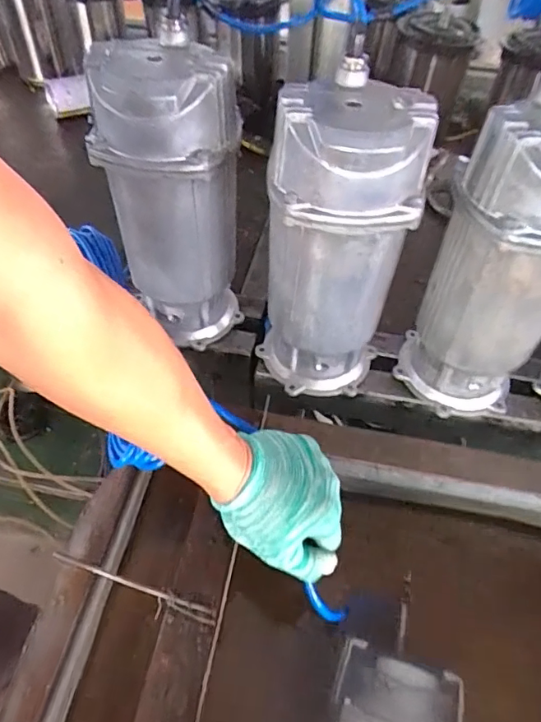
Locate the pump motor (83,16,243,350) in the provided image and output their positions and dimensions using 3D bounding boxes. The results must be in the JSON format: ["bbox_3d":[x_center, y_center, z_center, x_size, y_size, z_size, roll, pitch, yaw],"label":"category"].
[{"bbox_3d":[-0.100,-0.154,0.521,0.129,0.290,0.114,-5,50,-7],"label":"pump motor"}]

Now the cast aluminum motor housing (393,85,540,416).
[{"bbox_3d":[0.218,-0.082,0.480,0.120,0.291,0.119,-7,51,-9],"label":"cast aluminum motor housing"}]

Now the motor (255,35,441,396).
[{"bbox_3d":[0.059,-0.100,0.489,0.126,0.292,0.111,10,50,5],"label":"motor"}]

